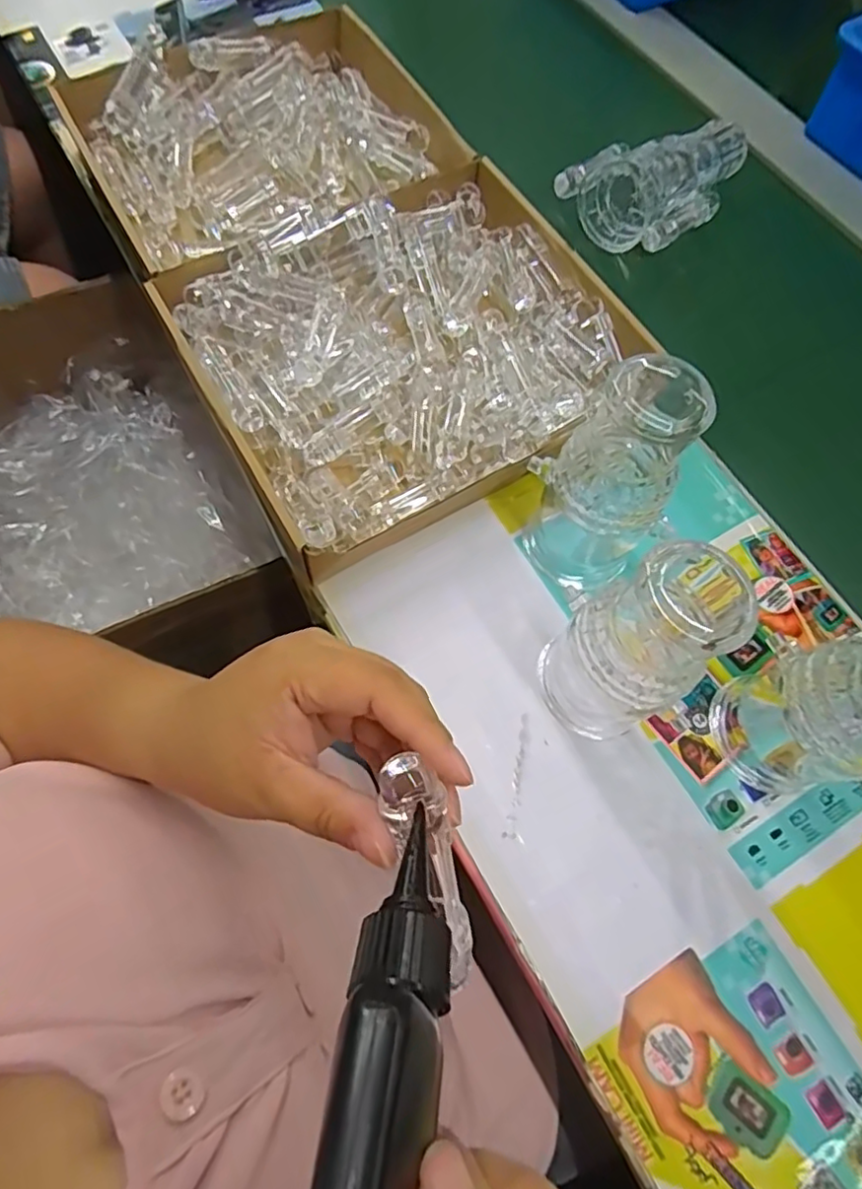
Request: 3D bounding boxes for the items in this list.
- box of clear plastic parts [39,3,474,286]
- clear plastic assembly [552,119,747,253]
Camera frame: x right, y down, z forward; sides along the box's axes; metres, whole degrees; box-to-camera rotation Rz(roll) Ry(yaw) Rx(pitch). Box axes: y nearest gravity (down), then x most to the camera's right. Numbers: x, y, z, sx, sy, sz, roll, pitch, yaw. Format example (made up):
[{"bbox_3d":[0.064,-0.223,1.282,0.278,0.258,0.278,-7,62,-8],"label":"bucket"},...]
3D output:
[{"bbox_3d":[-0.145,-0.413,0.576,0.324,0.068,0.300,-25,72,-12],"label":"box of clear plastic parts"},{"bbox_3d":[0.230,-0.407,0.588,0.191,0.053,0.133,-37,75,-15],"label":"clear plastic assembly"}]

